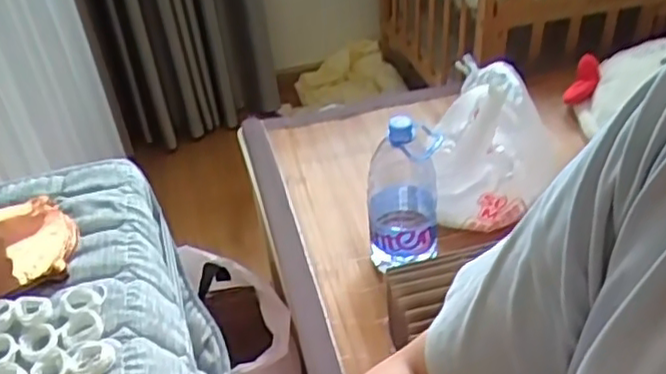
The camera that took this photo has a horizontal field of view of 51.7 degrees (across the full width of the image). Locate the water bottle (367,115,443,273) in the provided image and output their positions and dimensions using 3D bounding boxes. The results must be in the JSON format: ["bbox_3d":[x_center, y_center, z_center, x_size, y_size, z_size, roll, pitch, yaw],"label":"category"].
[{"bbox_3d":[0.101,0.017,1.014,0.098,0.252,0.108,-4,37,2],"label":"water bottle"}]

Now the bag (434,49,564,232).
[{"bbox_3d":[0.279,-0.075,1.144,0.195,0.193,0.270,5,38,14],"label":"bag"}]

